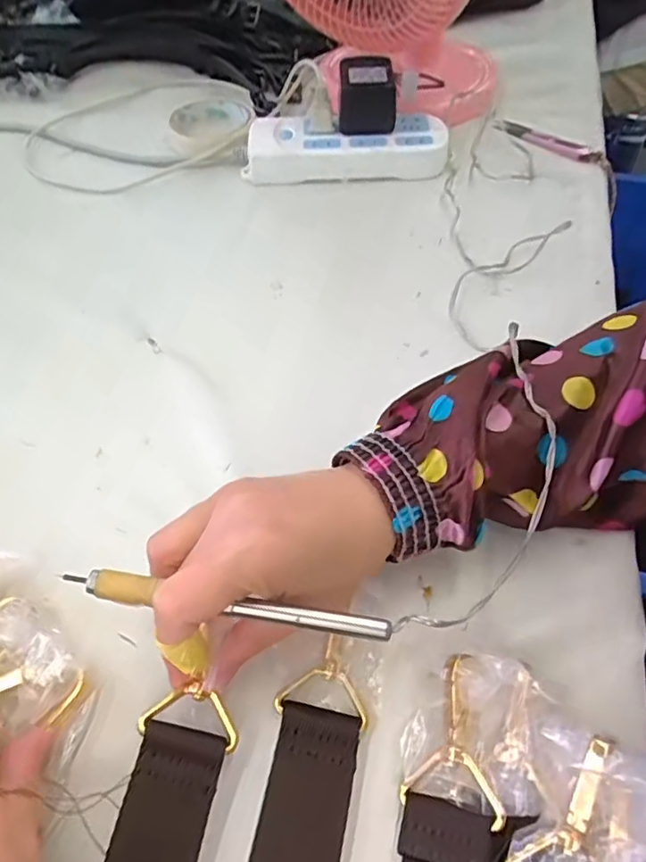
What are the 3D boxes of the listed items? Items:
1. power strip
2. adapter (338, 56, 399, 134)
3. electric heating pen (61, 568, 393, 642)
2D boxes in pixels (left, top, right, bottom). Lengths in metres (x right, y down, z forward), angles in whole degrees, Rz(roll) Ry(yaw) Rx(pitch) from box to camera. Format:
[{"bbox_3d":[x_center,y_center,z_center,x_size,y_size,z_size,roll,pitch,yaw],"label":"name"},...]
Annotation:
[{"bbox_3d":[0.021,-0.268,0.538,0.181,0.026,0.075,2,54,1],"label":"power strip"},{"bbox_3d":[0.041,-0.305,0.528,0.051,0.049,0.056,4,54,2],"label":"adapter"},{"bbox_3d":[-0.039,0.071,0.234,0.133,0.007,0.012,10,56,0],"label":"electric heating pen"}]

